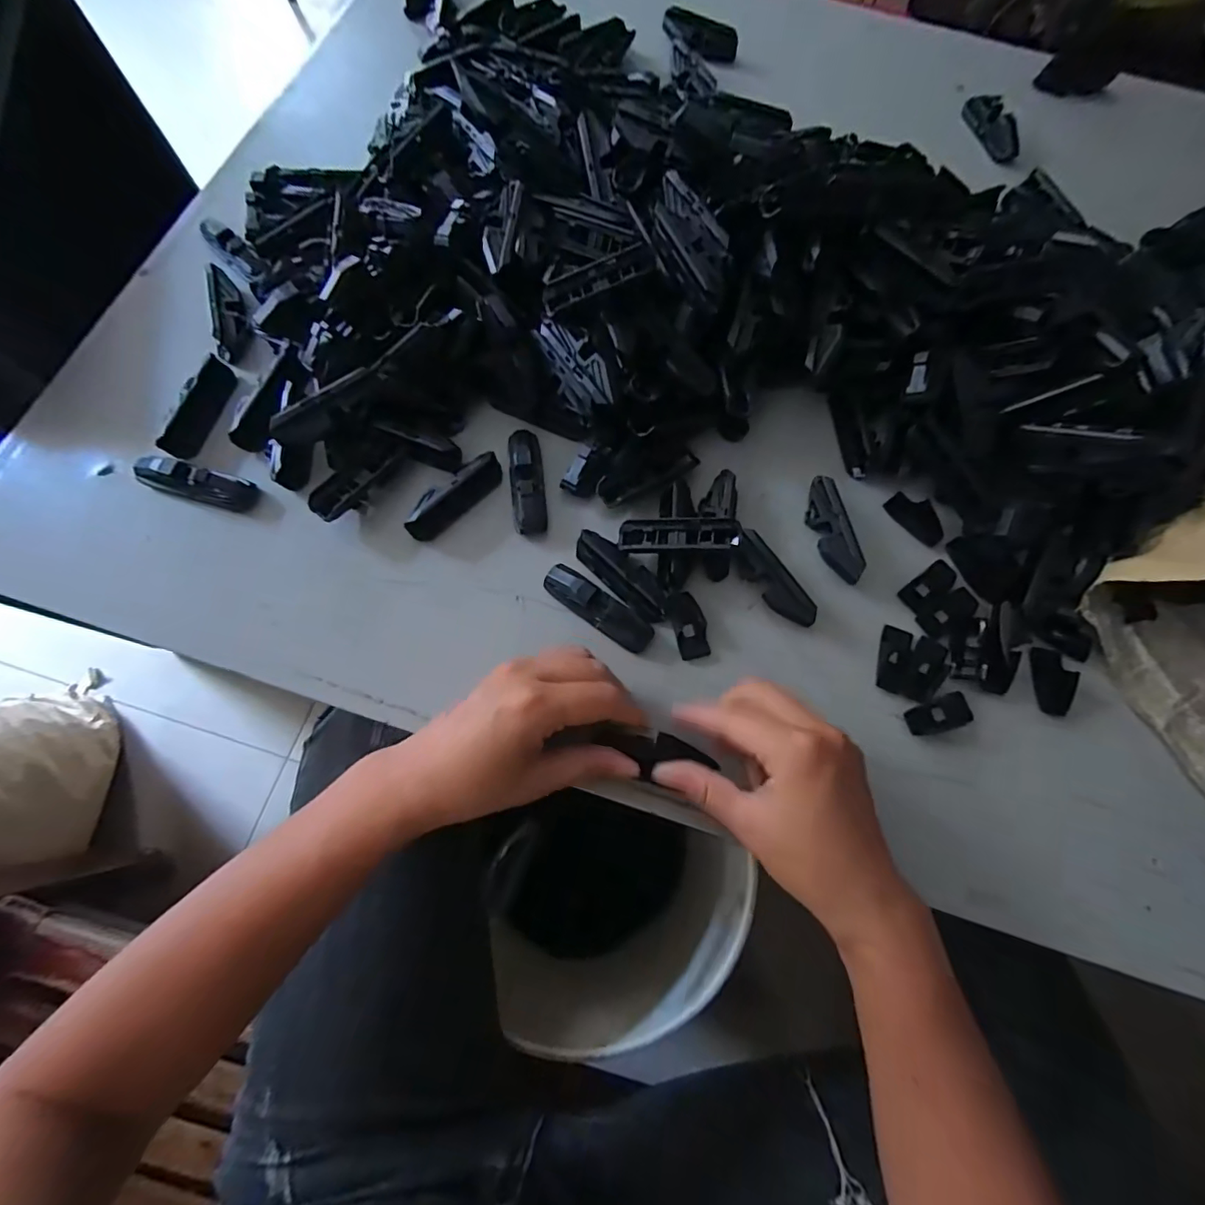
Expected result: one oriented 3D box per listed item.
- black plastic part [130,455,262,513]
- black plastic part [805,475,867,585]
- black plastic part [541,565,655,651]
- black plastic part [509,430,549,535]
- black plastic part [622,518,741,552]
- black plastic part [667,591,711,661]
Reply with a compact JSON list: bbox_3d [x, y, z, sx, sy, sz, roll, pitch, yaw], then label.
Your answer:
[{"bbox_3d":[-0.255,-0.075,0.336,0.072,0.025,0.020,13,72,2],"label":"black plastic part"},{"bbox_3d":[0.149,-0.047,0.350,0.018,0.019,0.070,-11,73,-6],"label":"black plastic part"},{"bbox_3d":[-0.002,0.003,0.328,0.073,0.018,0.022,33,74,8],"label":"black plastic part"},{"bbox_3d":[-0.049,-0.083,0.351,0.021,0.022,0.074,-6,73,-4],"label":"black plastic part"},{"bbox_3d":[0.047,-0.041,0.329,0.072,0.009,0.019,1,74,14],"label":"black plastic part"},{"bbox_3d":[0.054,0.014,0.334,0.021,0.005,0.042,-14,73,-7],"label":"black plastic part"}]

